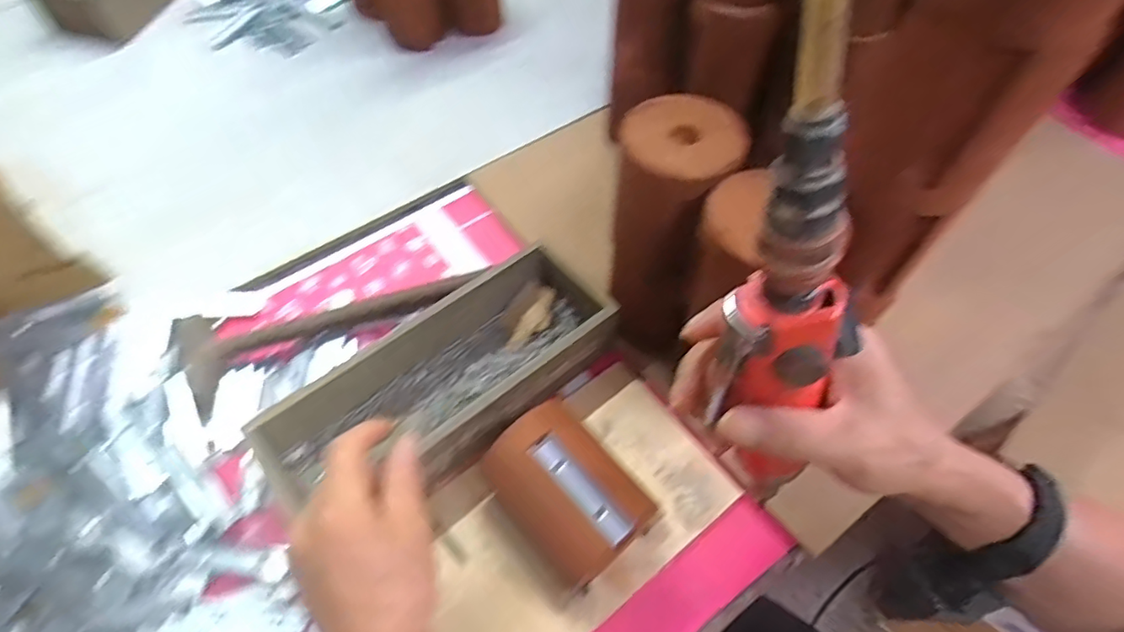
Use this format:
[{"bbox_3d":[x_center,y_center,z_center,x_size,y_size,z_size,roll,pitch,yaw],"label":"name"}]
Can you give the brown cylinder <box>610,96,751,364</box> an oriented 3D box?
[{"bbox_3d":[0.076,-0.056,0.448,0.074,0.199,0.079,11,58,5],"label":"brown cylinder"}]

